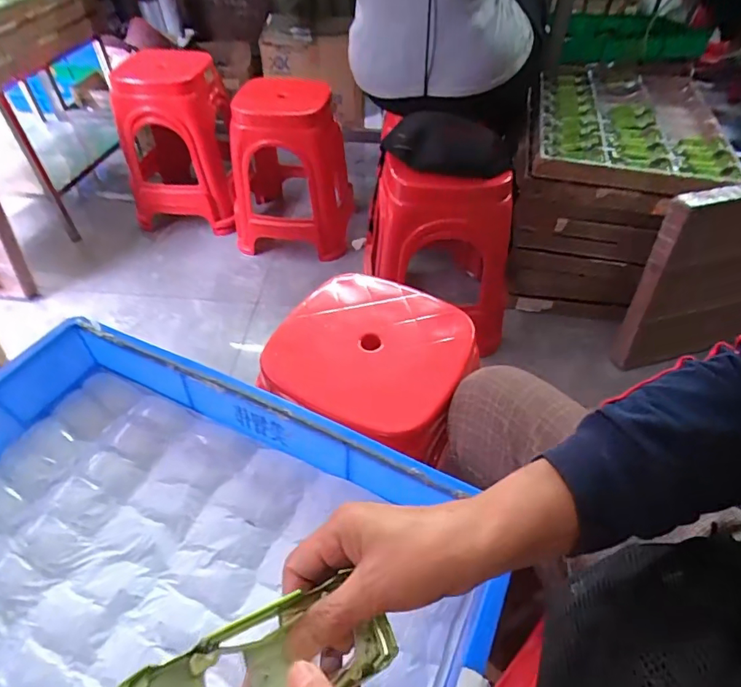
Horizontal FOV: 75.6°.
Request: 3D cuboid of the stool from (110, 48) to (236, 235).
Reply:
[{"bbox_3d":[-0.664,-0.686,1.650,0.364,0.459,0.398,-6,48,-6],"label":"stool"}]

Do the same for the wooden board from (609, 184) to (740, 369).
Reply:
[{"bbox_3d":[0.950,-0.180,1.187,0.623,0.450,0.052,-11,37,-7],"label":"wooden board"}]

